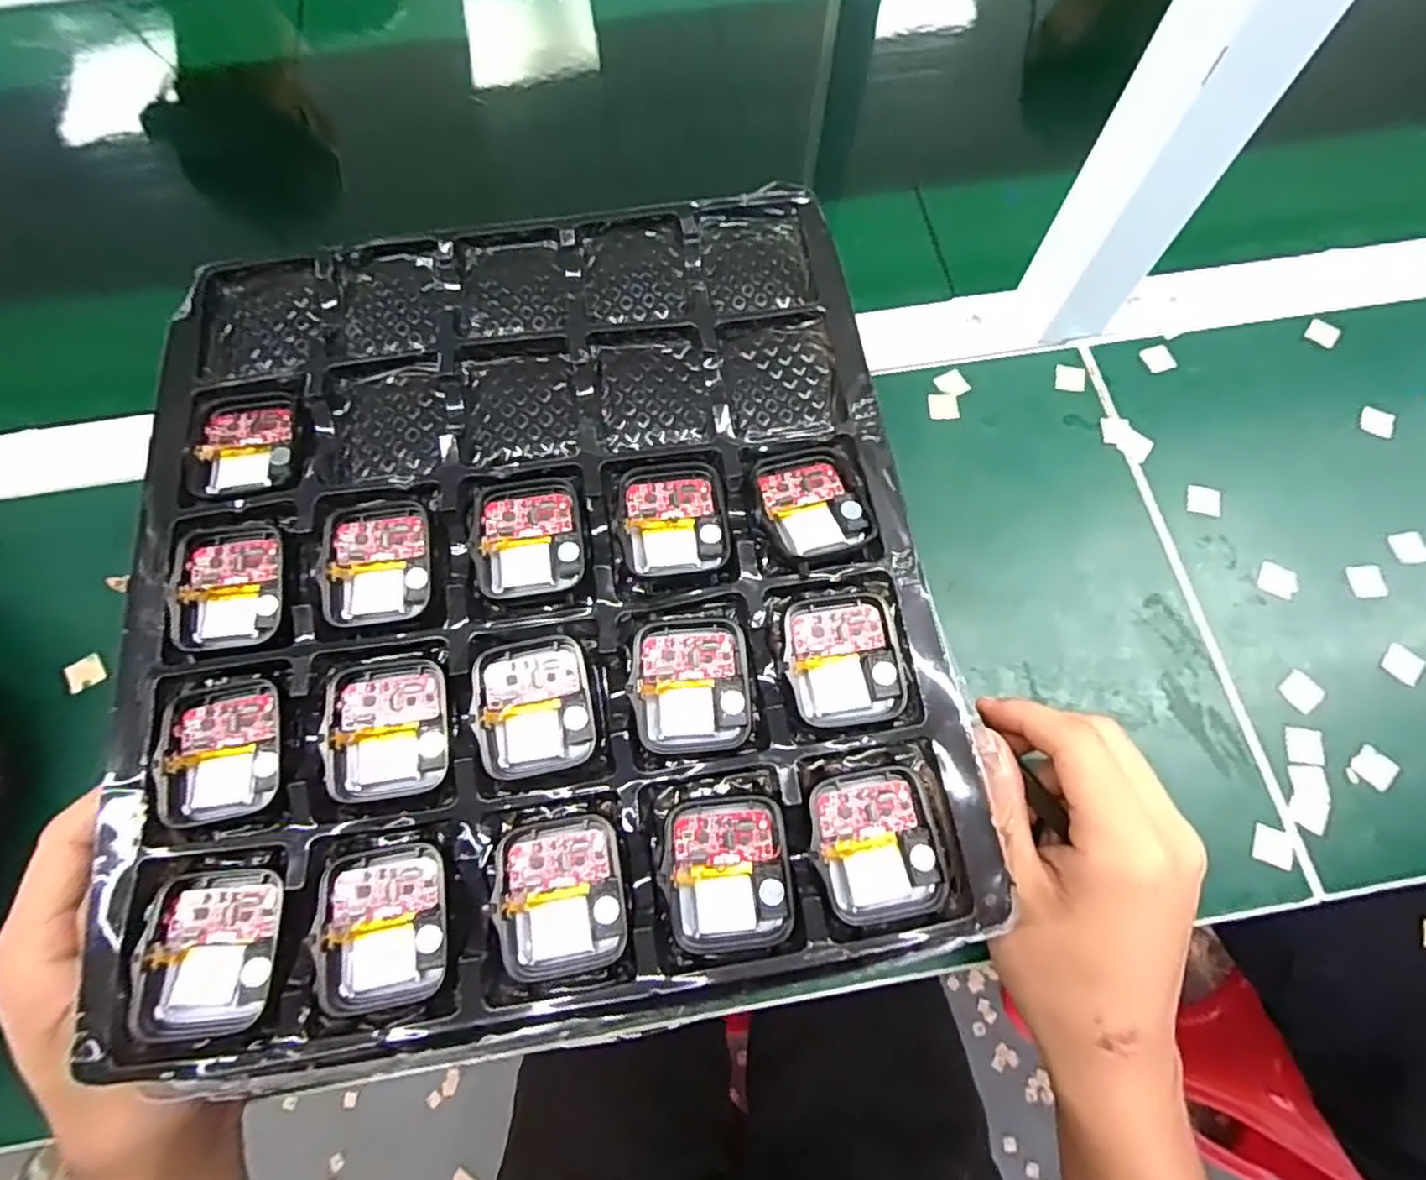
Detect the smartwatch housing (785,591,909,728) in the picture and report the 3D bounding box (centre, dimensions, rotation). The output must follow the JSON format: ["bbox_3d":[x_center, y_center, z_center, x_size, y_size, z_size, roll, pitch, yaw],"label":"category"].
[{"bbox_3d":[0.043,0.022,0.220,0.036,0.007,0.043,-8,69,-2],"label":"smartwatch housing"}]

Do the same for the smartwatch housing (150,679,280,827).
[{"bbox_3d":[-0.155,0.050,0.213,0.035,0.011,0.044,-9,69,-3],"label":"smartwatch housing"}]

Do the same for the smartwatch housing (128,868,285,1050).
[{"bbox_3d":[-0.143,0.105,0.194,0.036,0.015,0.043,-13,69,-4],"label":"smartwatch housing"}]

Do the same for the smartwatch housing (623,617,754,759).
[{"bbox_3d":[-0.007,0.030,0.216,0.037,0.007,0.043,-2,69,0],"label":"smartwatch housing"}]

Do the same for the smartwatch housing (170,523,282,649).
[{"bbox_3d":[-0.165,-0.001,0.229,0.036,0.008,0.043,-10,69,-3],"label":"smartwatch housing"}]

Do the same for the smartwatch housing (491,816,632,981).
[{"bbox_3d":[-0.045,0.092,0.201,0.036,0.011,0.044,-6,69,-2],"label":"smartwatch housing"}]

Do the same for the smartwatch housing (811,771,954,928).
[{"bbox_3d":[0.050,0.077,0.204,0.036,0.005,0.041,-10,69,-3],"label":"smartwatch housing"}]

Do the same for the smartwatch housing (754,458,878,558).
[{"bbox_3d":[0.036,-0.031,0.236,0.036,0.008,0.040,-14,69,-5],"label":"smartwatch housing"}]

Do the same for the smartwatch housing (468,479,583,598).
[{"bbox_3d":[-0.064,-0.019,0.234,0.037,0.007,0.042,-7,69,-2],"label":"smartwatch housing"}]

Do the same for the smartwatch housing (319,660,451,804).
[{"bbox_3d":[-0.103,0.044,0.213,0.035,0.009,0.043,-6,69,-2],"label":"smartwatch housing"}]

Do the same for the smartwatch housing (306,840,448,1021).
[{"bbox_3d":[-0.096,0.098,0.194,0.035,0.006,0.043,-7,69,-2],"label":"smartwatch housing"}]

